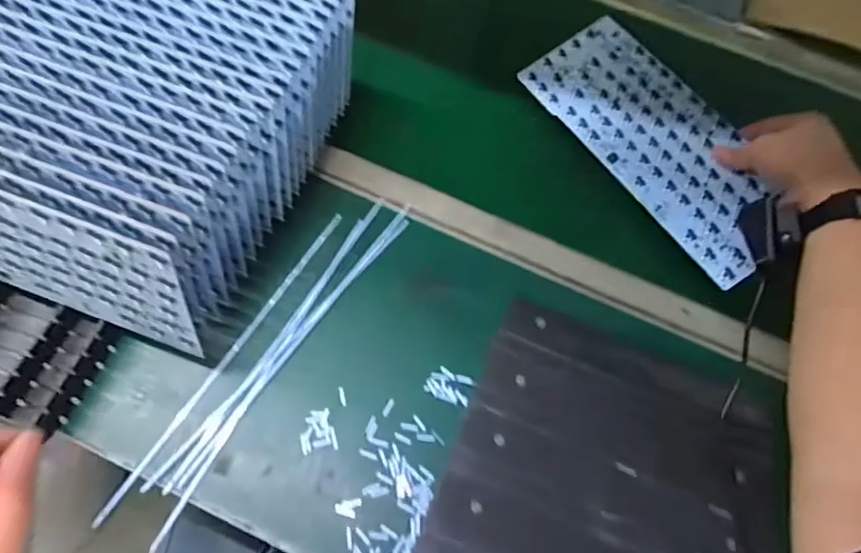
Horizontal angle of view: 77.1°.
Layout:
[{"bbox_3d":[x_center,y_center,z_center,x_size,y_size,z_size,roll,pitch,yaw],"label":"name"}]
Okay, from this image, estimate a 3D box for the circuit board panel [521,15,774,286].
[{"bbox_3d":[0.227,-0.137,0.540,0.117,0.008,0.300,-32,68,-2],"label":"circuit board panel"}]

